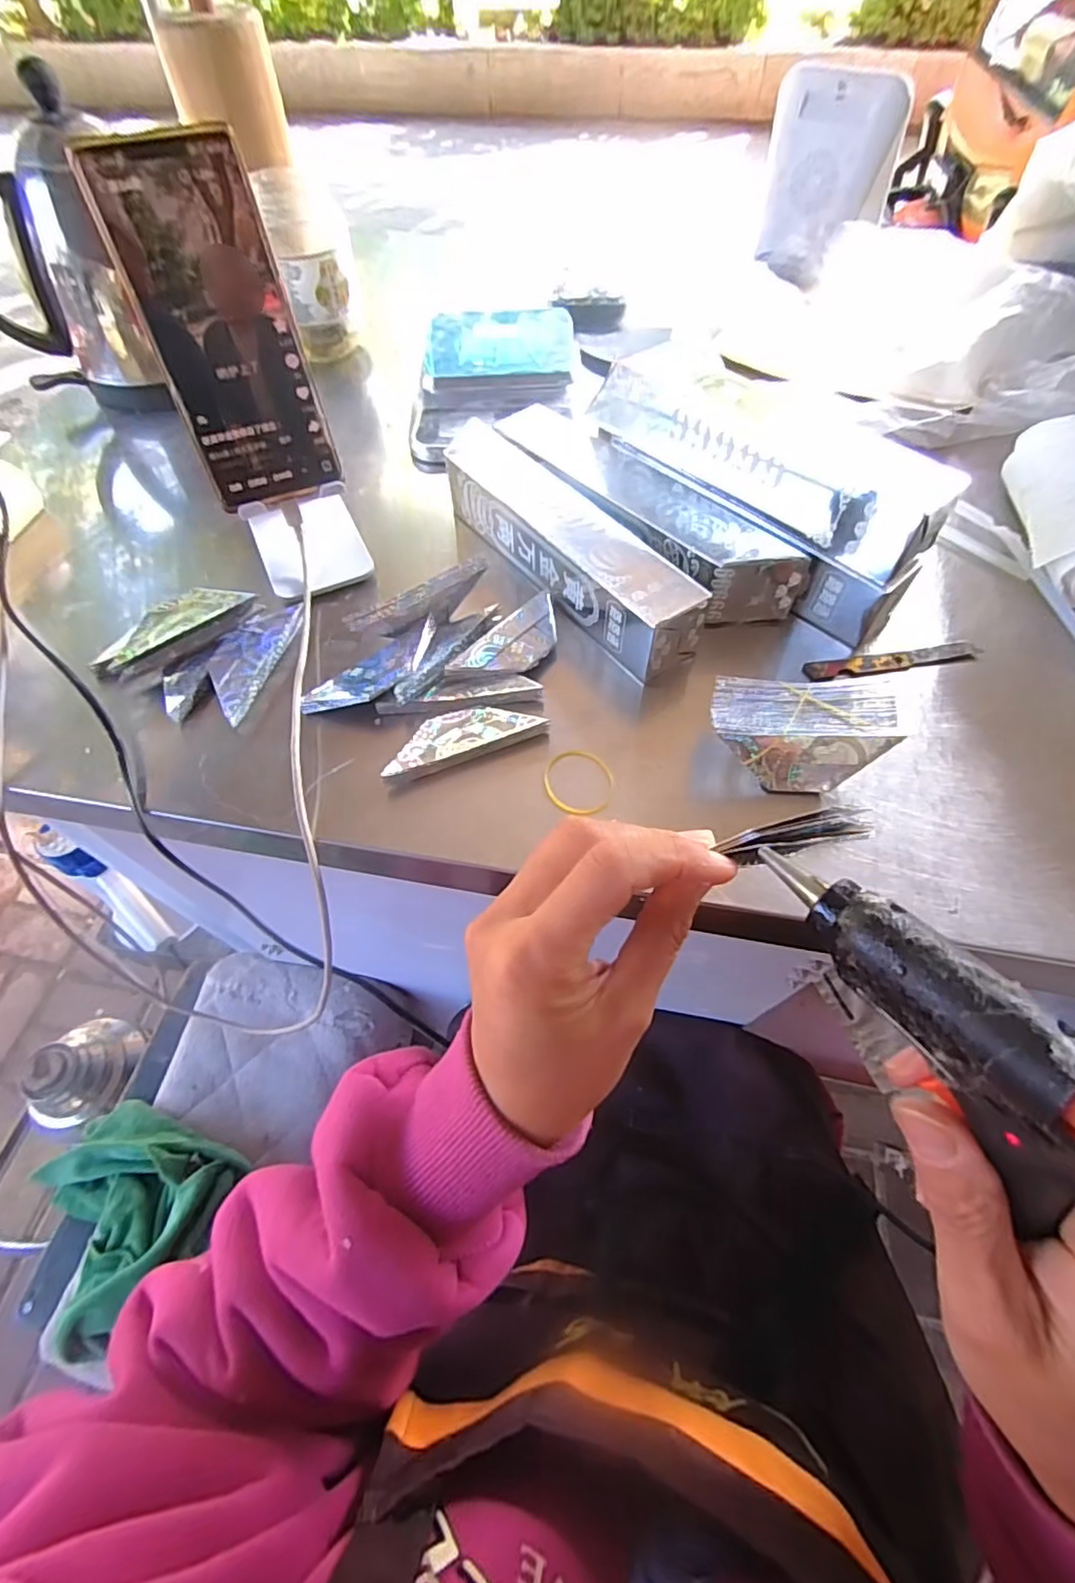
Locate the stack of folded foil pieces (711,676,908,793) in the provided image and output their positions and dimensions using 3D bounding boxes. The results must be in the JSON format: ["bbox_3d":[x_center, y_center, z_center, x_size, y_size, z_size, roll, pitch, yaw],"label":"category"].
[{"bbox_3d":[0.131,-0.030,0.301,0.088,0.027,0.051,3,60,3],"label":"stack of folded foil pieces"}]

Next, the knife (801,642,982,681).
[{"bbox_3d":[0.204,-0.076,0.349,0.099,0.006,0.013,-9,60,-4],"label":"knife"}]

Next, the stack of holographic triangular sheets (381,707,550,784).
[{"bbox_3d":[-0.040,-0.031,0.319,0.085,0.010,0.032,-21,61,-10],"label":"stack of holographic triangular sheets"}]

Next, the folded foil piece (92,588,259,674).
[{"bbox_3d":[-0.211,-0.093,0.350,0.091,0.017,0.029,-37,65,-18],"label":"folded foil piece"}]

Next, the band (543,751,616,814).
[{"bbox_3d":[0.021,-0.005,0.307,0.034,0.004,0.038,-17,68,-10],"label":"band"}]

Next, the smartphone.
[{"bbox_3d":[-0.163,-0.239,0.320,0.073,0.152,0.005,-21,36,-13],"label":"smartphone"}]

